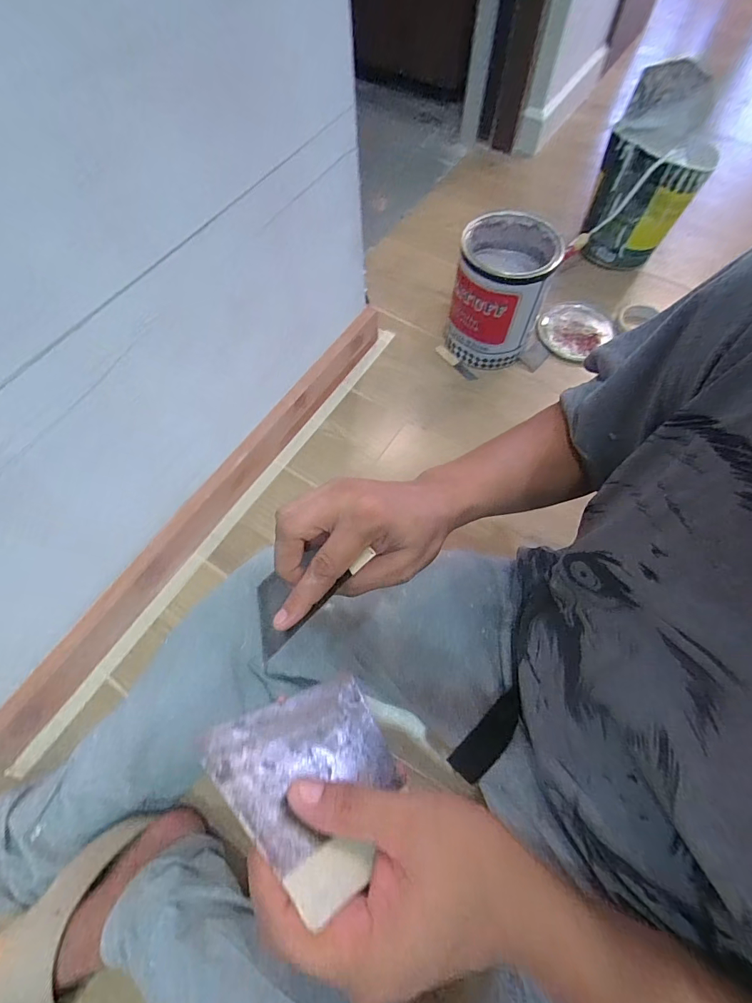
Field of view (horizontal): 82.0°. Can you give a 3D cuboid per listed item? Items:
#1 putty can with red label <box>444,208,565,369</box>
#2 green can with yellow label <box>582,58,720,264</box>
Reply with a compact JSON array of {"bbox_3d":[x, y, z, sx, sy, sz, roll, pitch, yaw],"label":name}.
[{"bbox_3d":[0.217,-0.368,0.779,0.152,0.197,0.155,0,66,0],"label":"putty can with red label"},{"bbox_3d":[0.522,-0.621,0.840,0.172,0.279,0.152,8,66,3],"label":"green can with yellow label"}]

